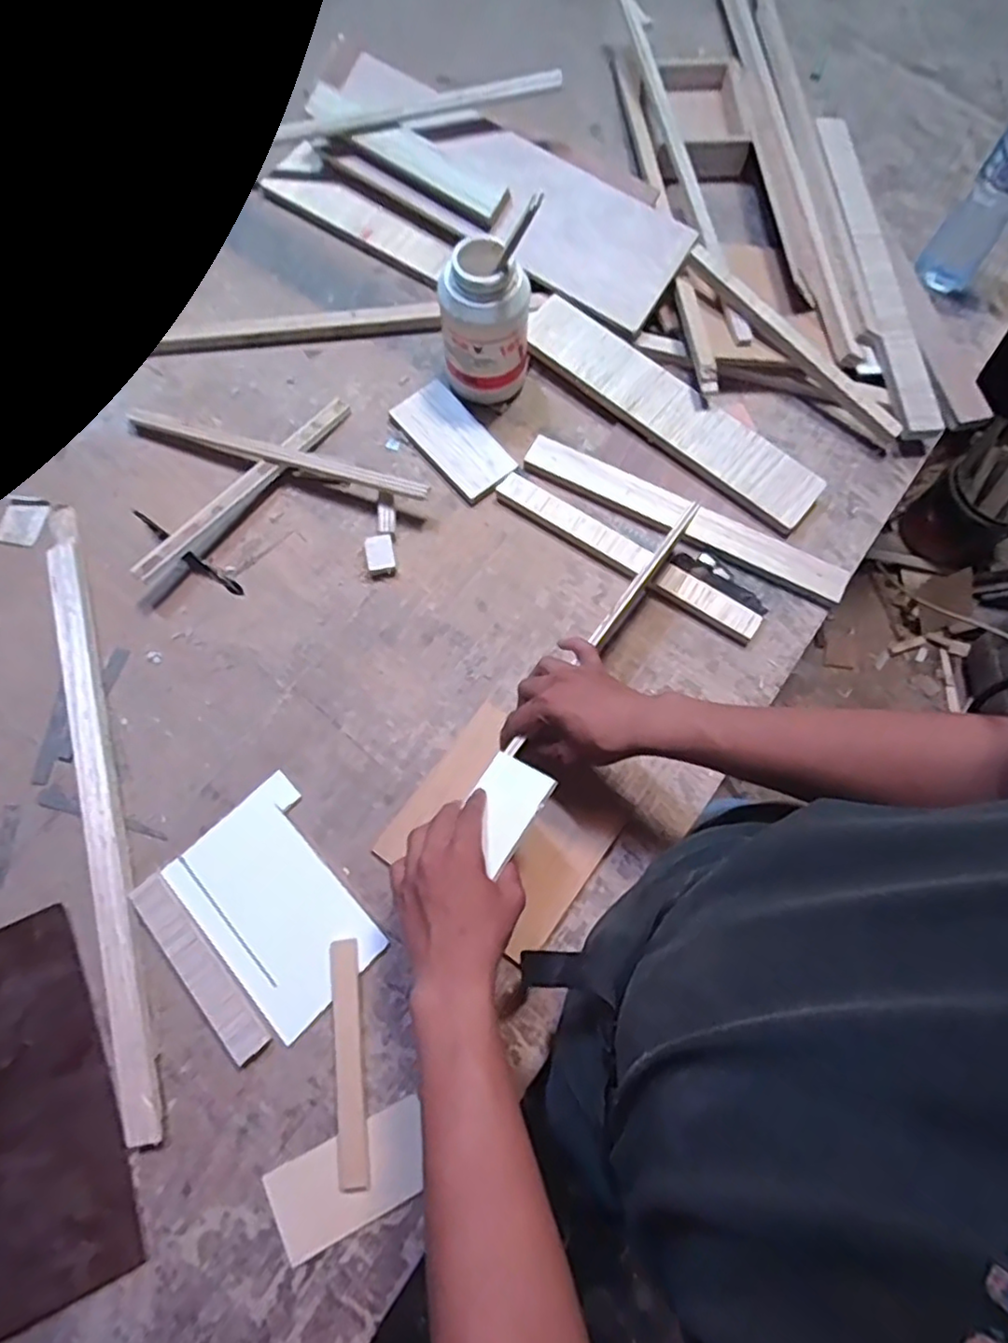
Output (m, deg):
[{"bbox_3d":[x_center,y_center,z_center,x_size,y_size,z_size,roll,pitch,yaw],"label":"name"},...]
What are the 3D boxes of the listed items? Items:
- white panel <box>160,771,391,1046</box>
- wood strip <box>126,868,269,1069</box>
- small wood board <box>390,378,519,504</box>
[{"bbox_3d":[-0.211,0.216,0.600,0.136,0.006,0.197,-42,76,-15],"label":"white panel"},{"bbox_3d":[-0.277,0.267,0.575,0.036,0.015,0.182,-41,77,-12],"label":"wood strip"},{"bbox_3d":[-0.059,-0.273,0.748,0.079,0.016,0.159,-40,77,-11],"label":"small wood board"}]

